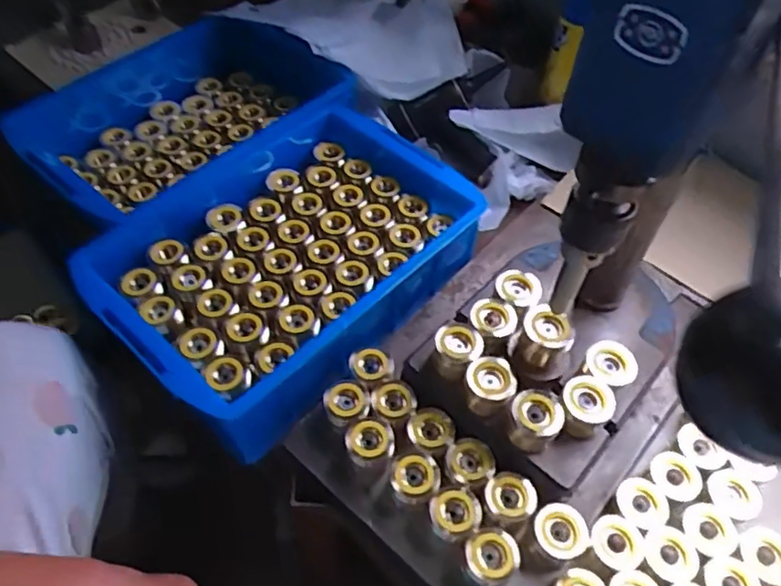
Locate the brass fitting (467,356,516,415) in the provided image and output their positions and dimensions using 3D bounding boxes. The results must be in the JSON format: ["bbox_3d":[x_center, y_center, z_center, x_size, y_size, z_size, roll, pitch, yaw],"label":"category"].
[{"bbox_3d":[0.083,0.077,0.507,0.038,0.029,0.037,15,54,11],"label":"brass fitting"}]

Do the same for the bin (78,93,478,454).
[{"bbox_3d":[-0.099,-0.037,0.626,0.243,0.105,0.353,37,60,24],"label":"bin"}]

